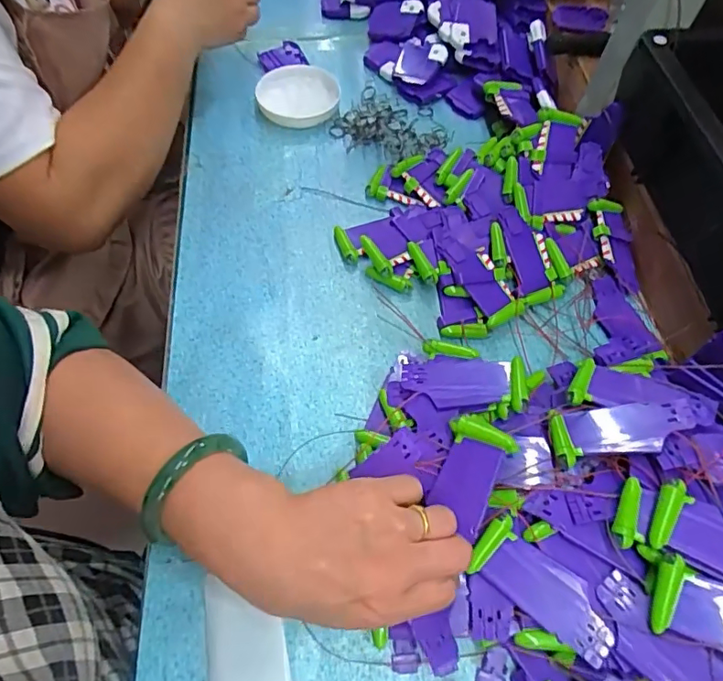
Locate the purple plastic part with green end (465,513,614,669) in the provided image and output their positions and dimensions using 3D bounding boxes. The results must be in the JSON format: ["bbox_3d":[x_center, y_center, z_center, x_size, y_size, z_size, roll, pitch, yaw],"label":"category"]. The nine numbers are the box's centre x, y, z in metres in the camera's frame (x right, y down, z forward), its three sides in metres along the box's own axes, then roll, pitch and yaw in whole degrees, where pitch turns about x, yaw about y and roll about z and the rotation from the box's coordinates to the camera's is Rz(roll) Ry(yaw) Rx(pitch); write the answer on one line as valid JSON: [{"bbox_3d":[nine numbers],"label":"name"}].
[{"bbox_3d":[0.111,0.151,0.319,0.087,0.016,0.037,35,63,16],"label":"purple plastic part with green end"}]

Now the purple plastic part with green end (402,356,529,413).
[{"bbox_3d":[0.075,0.031,0.382,0.088,0.012,0.040,2,57,16],"label":"purple plastic part with green end"}]

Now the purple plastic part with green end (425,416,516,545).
[{"bbox_3d":[0.070,0.088,0.343,0.041,0.009,0.069,24,90,26],"label":"purple plastic part with green end"}]

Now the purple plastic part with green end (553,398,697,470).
[{"bbox_3d":[0.174,0.059,0.350,0.091,0.011,0.038,-14,59,8],"label":"purple plastic part with green end"}]

